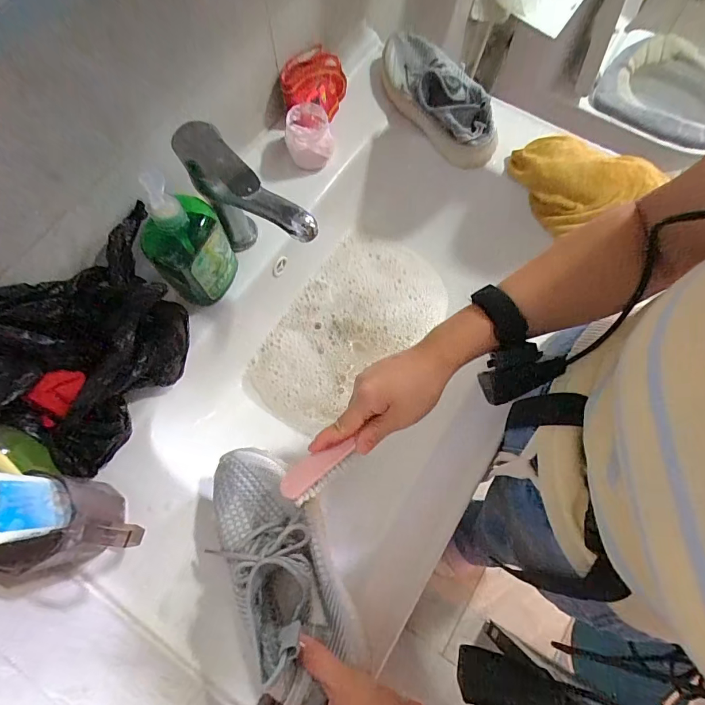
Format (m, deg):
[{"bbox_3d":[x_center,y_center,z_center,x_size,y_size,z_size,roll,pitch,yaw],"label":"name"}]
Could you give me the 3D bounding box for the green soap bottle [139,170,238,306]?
[{"bbox_3d":[-0.172,-0.118,0.429,0.050,0.164,0.085,30,74,10],"label":"green soap bottle"}]

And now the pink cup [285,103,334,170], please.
[{"bbox_3d":[-0.058,-0.288,0.544,0.062,0.051,0.055,-9,72,-3],"label":"pink cup"}]

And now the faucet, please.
[{"bbox_3d":[-0.104,-0.145,0.442,0.146,0.177,0.050,34,75,11],"label":"faucet"}]

